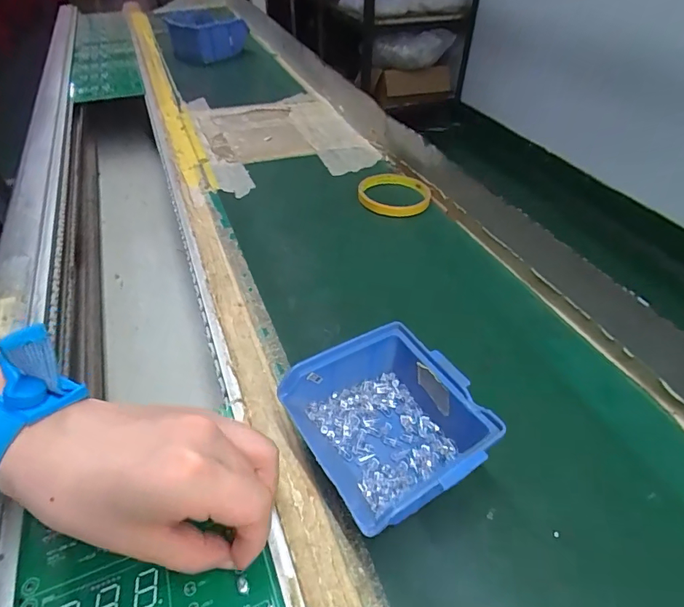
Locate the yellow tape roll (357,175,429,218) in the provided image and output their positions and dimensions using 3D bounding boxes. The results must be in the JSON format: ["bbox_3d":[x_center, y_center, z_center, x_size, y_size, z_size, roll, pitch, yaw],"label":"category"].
[{"bbox_3d":[0.063,-0.128,0.519,0.080,0.018,0.080,0,43,0],"label":"yellow tape roll"}]

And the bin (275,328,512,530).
[{"bbox_3d":[0.028,0.072,0.268,0.095,0.048,0.101,-24,48,-24],"label":"bin"}]

